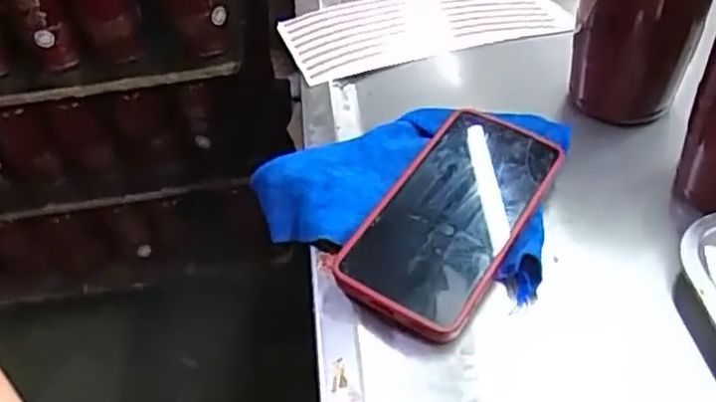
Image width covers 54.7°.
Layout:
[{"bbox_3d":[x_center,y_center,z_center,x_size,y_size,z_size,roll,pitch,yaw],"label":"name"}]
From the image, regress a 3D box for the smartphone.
[{"bbox_3d":[0.060,0.006,0.427,0.080,0.012,0.169,27,54,19],"label":"smartphone"}]

